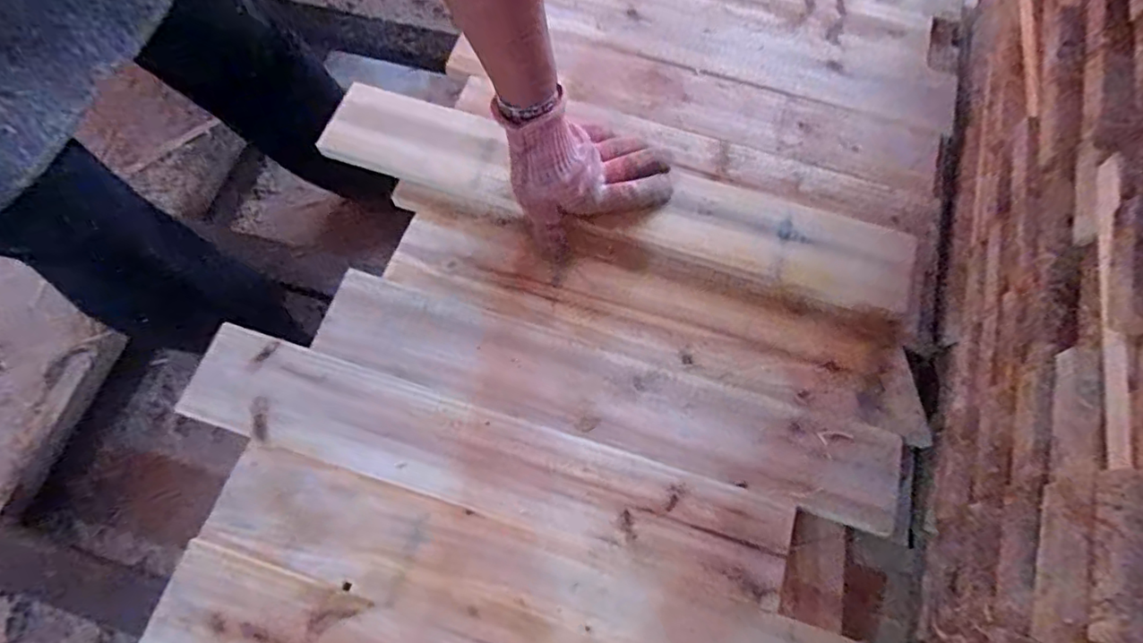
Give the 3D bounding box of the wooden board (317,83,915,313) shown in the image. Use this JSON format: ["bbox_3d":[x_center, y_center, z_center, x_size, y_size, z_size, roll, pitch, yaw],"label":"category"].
[{"bbox_3d":[0.039,-0.119,0.562,0.554,0.019,0.082,17,69,5],"label":"wooden board"}]

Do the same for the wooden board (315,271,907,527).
[{"bbox_3d":[0.023,0.062,0.503,0.486,0.012,0.085,17,69,6],"label":"wooden board"}]

